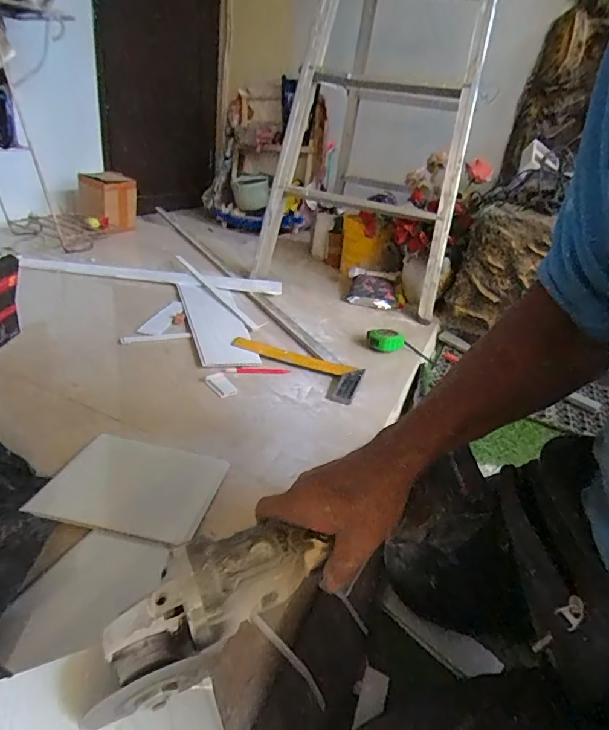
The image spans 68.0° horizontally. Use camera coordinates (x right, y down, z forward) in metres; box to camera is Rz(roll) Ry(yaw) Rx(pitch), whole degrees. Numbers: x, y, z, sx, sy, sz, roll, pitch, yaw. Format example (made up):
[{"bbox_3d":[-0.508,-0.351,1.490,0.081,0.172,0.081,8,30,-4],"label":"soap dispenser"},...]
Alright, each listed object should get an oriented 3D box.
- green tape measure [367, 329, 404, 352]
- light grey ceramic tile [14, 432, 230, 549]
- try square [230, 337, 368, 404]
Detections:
[{"bbox_3d":[0.199,-0.060,1.099,0.081,0.032,0.060,0,29,-16],"label":"green tape measure"},{"bbox_3d":[-0.226,0.159,0.610,0.205,0.010,0.171,15,25,3],"label":"light grey ceramic tile"},{"bbox_3d":[-0.032,0.005,0.944,0.297,0.017,0.135,12,32,15],"label":"try square"}]

